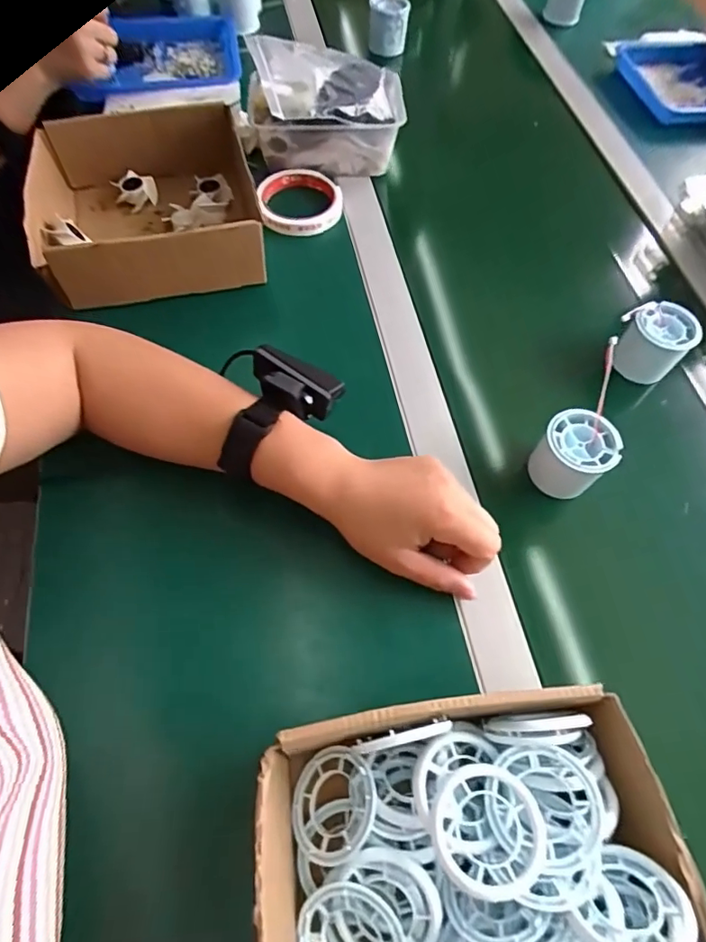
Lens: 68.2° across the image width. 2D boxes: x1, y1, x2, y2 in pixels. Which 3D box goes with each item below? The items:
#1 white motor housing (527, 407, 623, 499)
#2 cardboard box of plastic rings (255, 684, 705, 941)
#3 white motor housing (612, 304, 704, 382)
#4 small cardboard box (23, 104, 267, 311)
[{"bbox_3d":[0.174,-0.011,0.413,0.054,0.043,0.057,29,66,14],"label":"white motor housing"},{"bbox_3d":[0.061,0.225,0.263,0.213,0.070,0.200,-6,63,-2],"label":"cardboard box of plastic rings"},{"bbox_3d":[0.276,-0.118,0.478,0.054,0.049,0.056,31,67,15],"label":"white motor housing"},{"bbox_3d":[-0.200,-0.258,0.512,0.199,0.072,0.191,-11,63,-5],"label":"small cardboard box"}]

